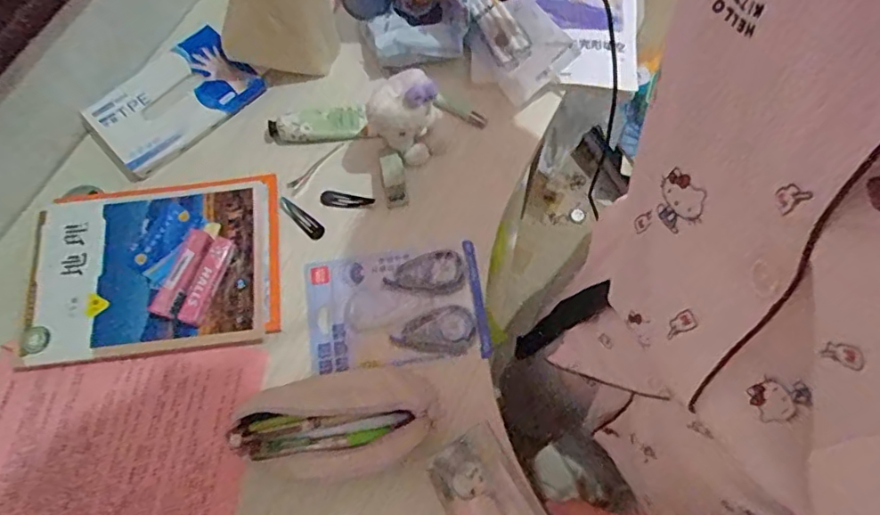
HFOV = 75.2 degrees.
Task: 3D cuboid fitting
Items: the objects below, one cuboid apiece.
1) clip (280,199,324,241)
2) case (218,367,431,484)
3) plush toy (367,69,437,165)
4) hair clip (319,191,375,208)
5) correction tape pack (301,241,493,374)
[{"bbox_3d":[-0.158,-0.045,0.650,0.061,0.005,0.019,42,76,1],"label":"clip"},{"bbox_3d":[-0.099,0.158,0.545,0.187,0.061,0.102,-12,70,-3],"label":"case"},{"bbox_3d":[-0.039,-0.153,0.629,0.069,0.104,0.057,6,70,4],"label":"plush toy"},{"bbox_3d":[-0.108,-0.065,0.658,0.062,0.004,0.019,8,87,8],"label":"hair clip"},{"bbox_3d":[-0.049,0.049,0.616,0.188,0.013,0.133,-8,71,-3],"label":"correction tape pack"}]

